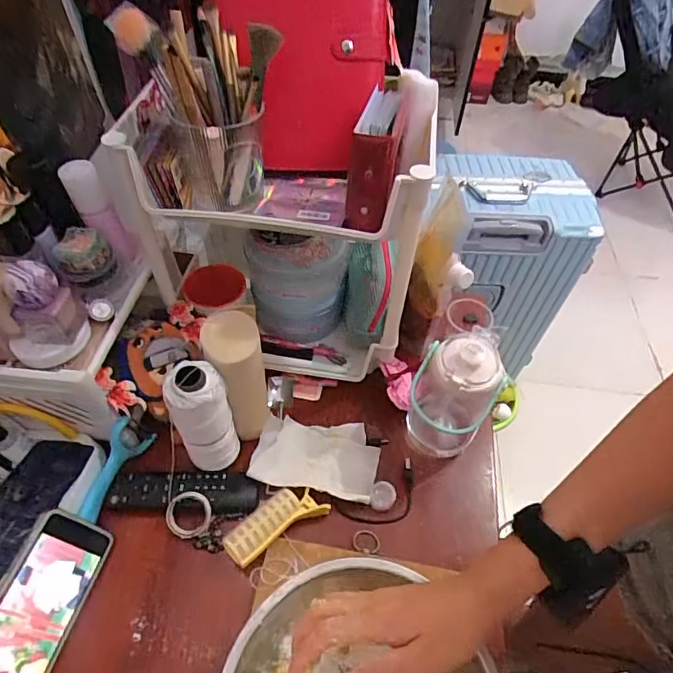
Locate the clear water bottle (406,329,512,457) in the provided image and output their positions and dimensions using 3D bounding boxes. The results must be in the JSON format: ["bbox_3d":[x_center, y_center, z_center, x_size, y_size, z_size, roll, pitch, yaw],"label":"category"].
[{"bbox_3d":[0.133,0.066,0.535,0.081,0.166,0.083,22,53,14],"label":"clear water bottle"}]

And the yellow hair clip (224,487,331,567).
[{"bbox_3d":[-0.066,0.196,0.498,0.108,0.029,0.042,-28,57,-23],"label":"yellow hair clip"}]

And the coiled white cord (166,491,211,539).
[{"bbox_3d":[-0.160,0.193,0.506,0.046,0.009,0.046,1,84,-8],"label":"coiled white cord"}]

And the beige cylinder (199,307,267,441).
[{"bbox_3d":[-0.109,0.050,0.527,0.057,0.159,0.073,-12,53,-13],"label":"beige cylinder"}]

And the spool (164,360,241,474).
[{"bbox_3d":[-0.140,0.088,0.492,0.058,0.151,0.045,-17,54,-17],"label":"spool"}]

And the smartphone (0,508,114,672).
[{"bbox_3d":[-0.273,0.252,0.424,0.005,0.079,0.166,-15,43,32],"label":"smartphone"}]

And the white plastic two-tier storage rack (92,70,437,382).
[{"bbox_3d":[-0.063,-0.106,0.550,0.291,0.340,0.152,7,51,3],"label":"white plastic two-tier storage rack"}]

